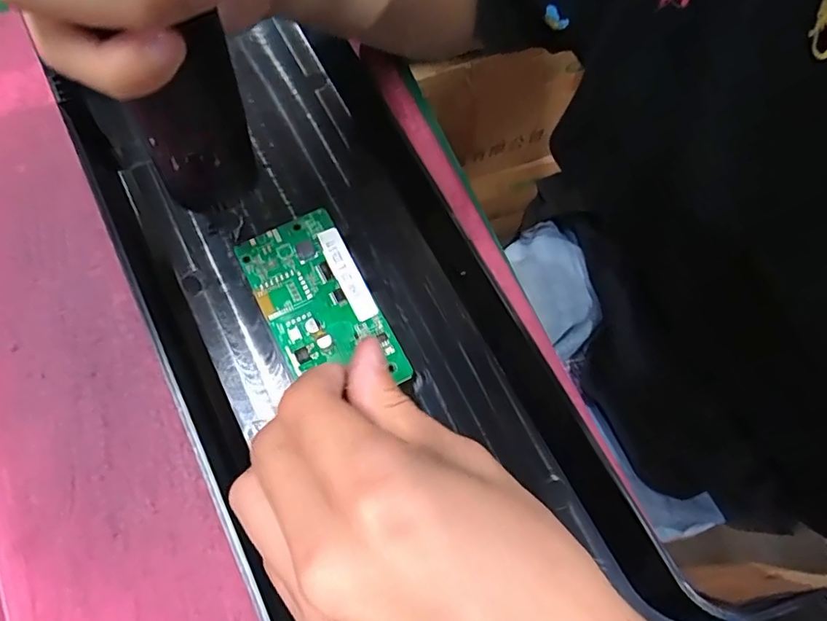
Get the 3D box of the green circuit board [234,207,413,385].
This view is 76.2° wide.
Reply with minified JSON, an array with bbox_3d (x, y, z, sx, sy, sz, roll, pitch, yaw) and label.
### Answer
[{"bbox_3d":[-0.043,-0.003,0.239,0.048,0.008,0.091,-26,73,-10],"label":"green circuit board"}]

